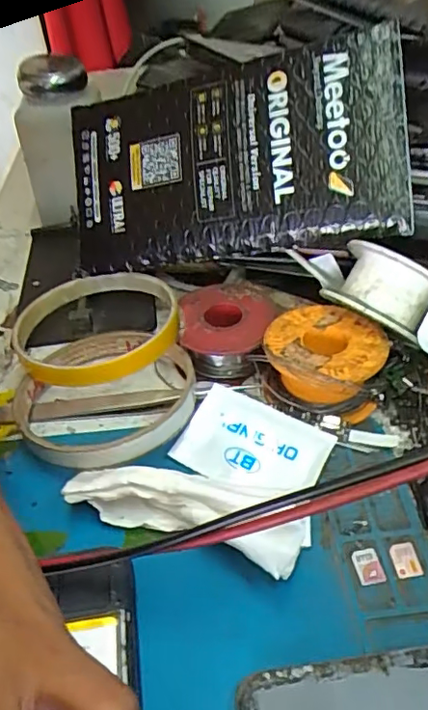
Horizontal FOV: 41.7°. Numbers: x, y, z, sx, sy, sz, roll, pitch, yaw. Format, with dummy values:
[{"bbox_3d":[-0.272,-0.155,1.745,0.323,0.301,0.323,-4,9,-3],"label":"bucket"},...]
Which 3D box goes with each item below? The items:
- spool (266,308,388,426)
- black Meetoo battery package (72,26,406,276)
[{"bbox_3d":[0.051,0.002,0.257,0.051,0.024,0.047,-4,43,3],"label":"spool"},{"bbox_3d":[0.003,-0.096,0.283,0.173,0.096,0.016,-4,3,23],"label":"black Meetoo battery package"}]

